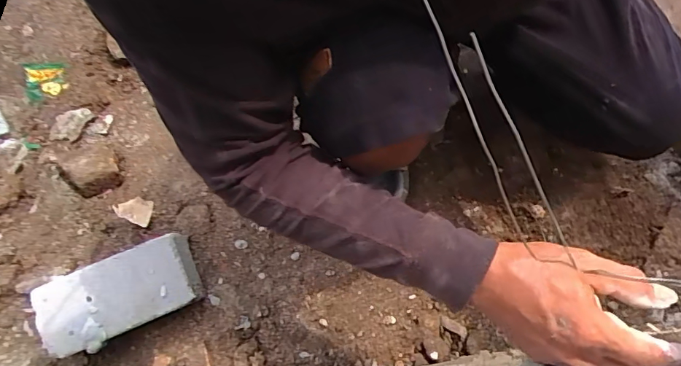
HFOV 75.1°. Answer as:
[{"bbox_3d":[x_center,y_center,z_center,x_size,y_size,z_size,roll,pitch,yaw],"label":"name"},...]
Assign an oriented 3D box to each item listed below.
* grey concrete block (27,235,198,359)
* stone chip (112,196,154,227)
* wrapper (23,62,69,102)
[{"bbox_3d":[-0.307,0.150,0.604,0.213,0.069,0.114,-19,65,-11],"label":"grey concrete block"},{"bbox_3d":[-0.320,0.042,0.696,0.064,0.018,0.041,22,65,9],"label":"stone chip"},{"bbox_3d":[-0.530,-0.182,0.791,0.077,0.037,0.059,-13,64,-8],"label":"wrapper"}]

